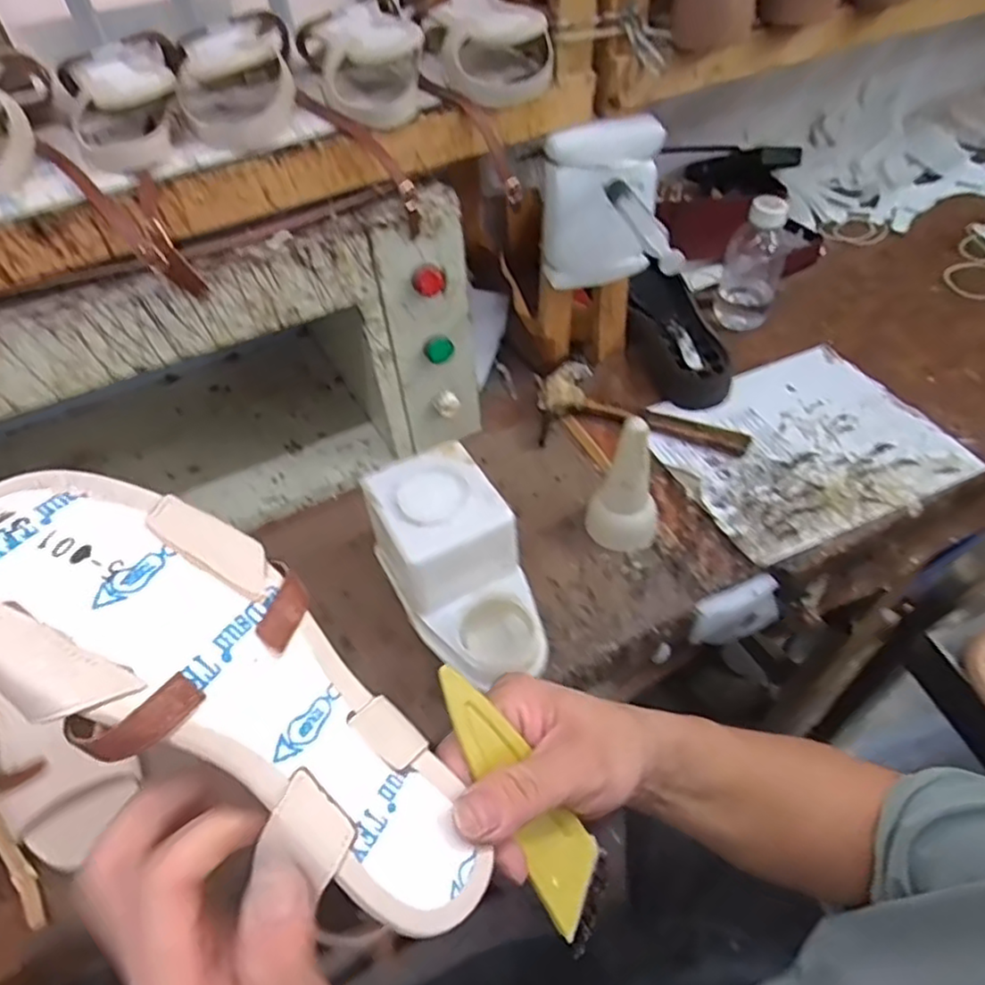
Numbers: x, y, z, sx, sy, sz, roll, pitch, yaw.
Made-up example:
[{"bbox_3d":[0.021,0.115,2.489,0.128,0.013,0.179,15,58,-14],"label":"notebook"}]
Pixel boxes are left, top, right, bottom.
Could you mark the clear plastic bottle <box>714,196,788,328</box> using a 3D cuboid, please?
[{"bbox_3d":[0.322,-0.287,0.800,0.069,0.158,0.055,17,52,17],"label":"clear plastic bottle"}]

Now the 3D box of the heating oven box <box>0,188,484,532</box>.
[{"bbox_3d":[-0.402,-0.123,0.652,0.690,0.282,0.324,-23,52,-16],"label":"heating oven box"}]

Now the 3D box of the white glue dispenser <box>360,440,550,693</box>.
[{"bbox_3d":[-0.027,0.065,0.564,0.106,0.113,0.194,-28,53,-20],"label":"white glue dispenser"}]

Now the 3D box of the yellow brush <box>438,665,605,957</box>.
[{"bbox_3d":[0.016,0.132,0.279,0.033,0.010,0.135,-31,98,-22],"label":"yellow brush"}]

